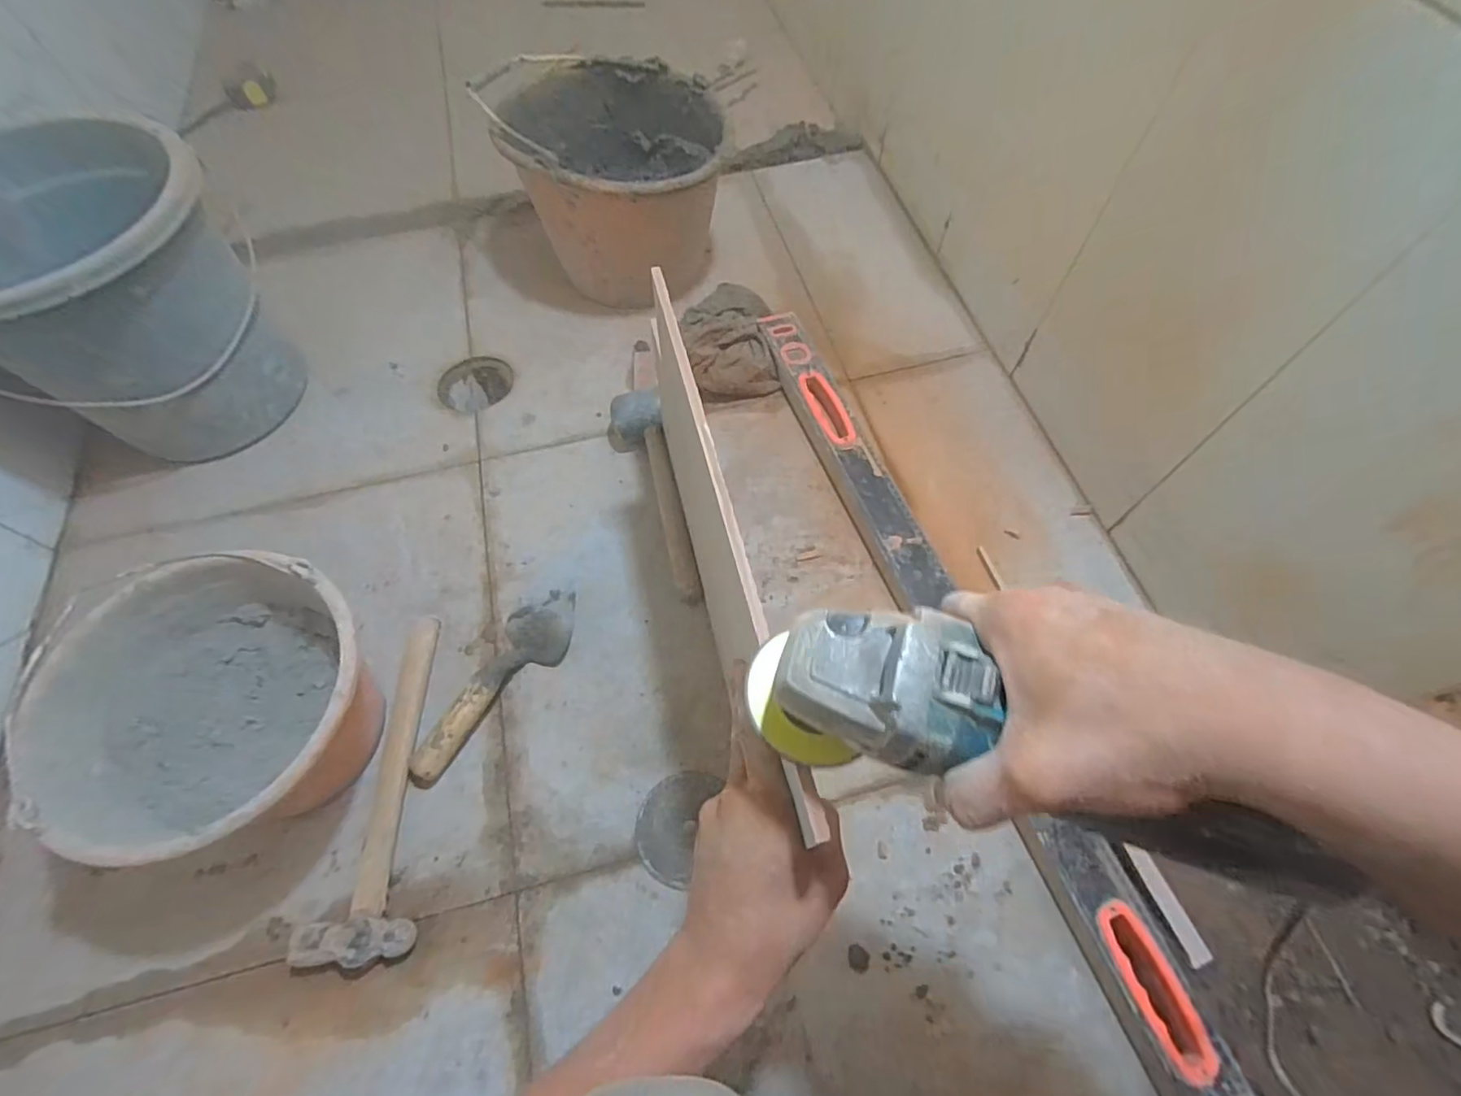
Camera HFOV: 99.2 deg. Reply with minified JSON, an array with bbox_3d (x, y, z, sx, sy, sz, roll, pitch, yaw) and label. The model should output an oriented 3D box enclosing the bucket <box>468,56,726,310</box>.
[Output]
[{"bbox_3d":[-0.153,-0.497,0.873,0.267,0.224,0.293,0,62,1],"label":"bucket"}]

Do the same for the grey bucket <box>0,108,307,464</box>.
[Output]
[{"bbox_3d":[-0.711,-0.276,0.729,0.336,0.278,0.309,34,67,17],"label":"grey bucket"}]

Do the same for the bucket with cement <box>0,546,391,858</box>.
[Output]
[{"bbox_3d":[-0.433,0.149,0.559,0.246,0.162,0.233,0,62,1],"label":"bucket with cement"}]

